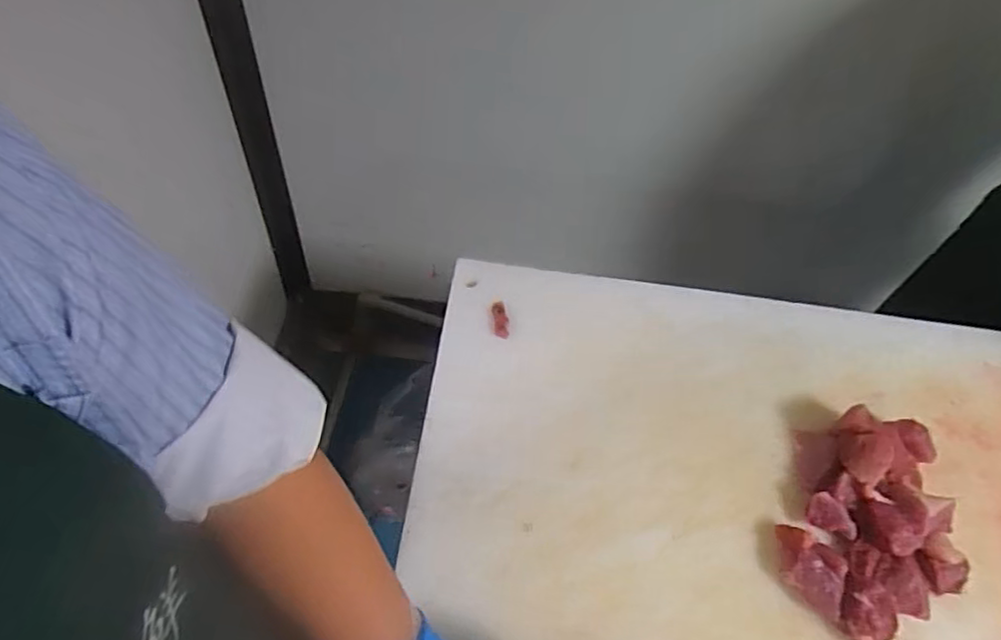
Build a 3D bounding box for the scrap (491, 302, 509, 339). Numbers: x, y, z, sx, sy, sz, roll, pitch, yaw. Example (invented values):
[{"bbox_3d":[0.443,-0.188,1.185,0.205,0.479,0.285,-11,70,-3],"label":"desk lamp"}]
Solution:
[{"bbox_3d":[0.000,0.000,0.737,0.016,0.010,0.047,-4,52,-8],"label":"scrap"}]

